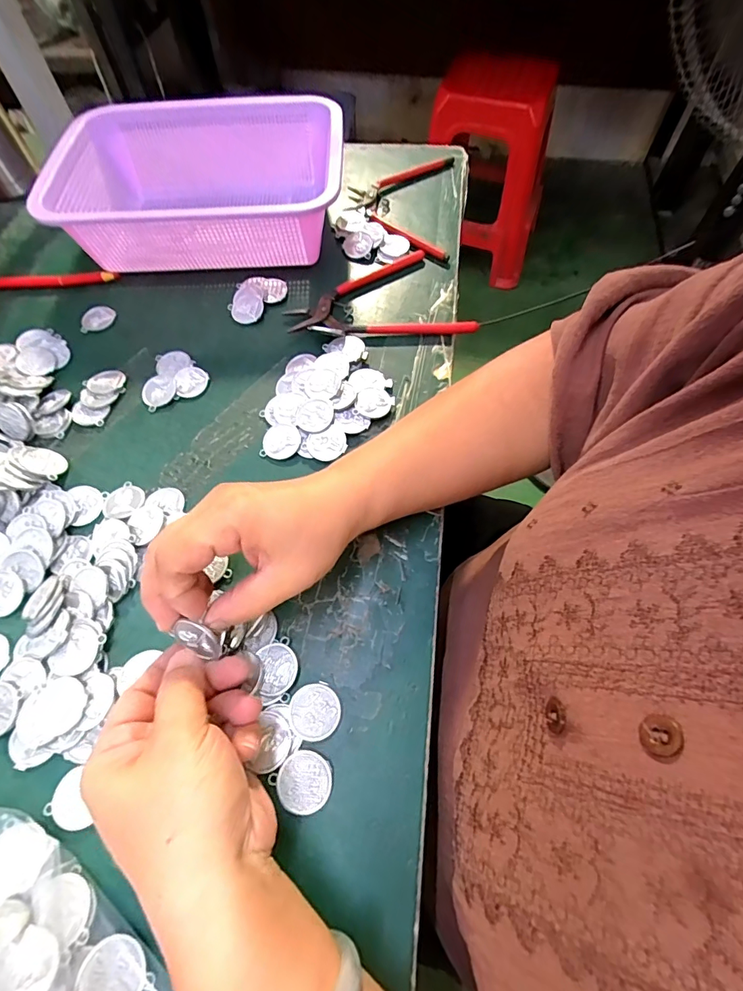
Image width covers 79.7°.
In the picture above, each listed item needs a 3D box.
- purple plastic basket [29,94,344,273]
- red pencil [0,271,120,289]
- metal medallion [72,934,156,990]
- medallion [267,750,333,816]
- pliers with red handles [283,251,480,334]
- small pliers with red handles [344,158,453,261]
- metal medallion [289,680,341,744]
[{"bbox_3d":[-0.158,-0.297,0.436,0.262,0.078,0.187,-1,63,0],"label":"purple plastic basket"},{"bbox_3d":[-0.328,-0.210,0.434,0.158,0.008,0.012,-1,63,0],"label":"red pencil"},{"bbox_3d":[-0.120,0.222,0.203,0.029,0.004,0.030,0,63,1],"label":"metal medallion"},{"bbox_3d":[-0.036,0.154,0.241,0.029,0.004,0.029,0,63,1],"label":"medallion"},{"bbox_3d":[0.010,-0.190,0.415,0.166,0.010,0.108,2,63,2],"label":"pliers with red handles"},{"bbox_3d":[0.030,-0.318,0.480,0.109,0.010,0.170,5,63,4],"label":"small pliers with red handles"},{"bbox_3d":[-0.032,0.123,0.256,0.029,0.004,0.031,5,57,-7],"label":"metal medallion"}]

